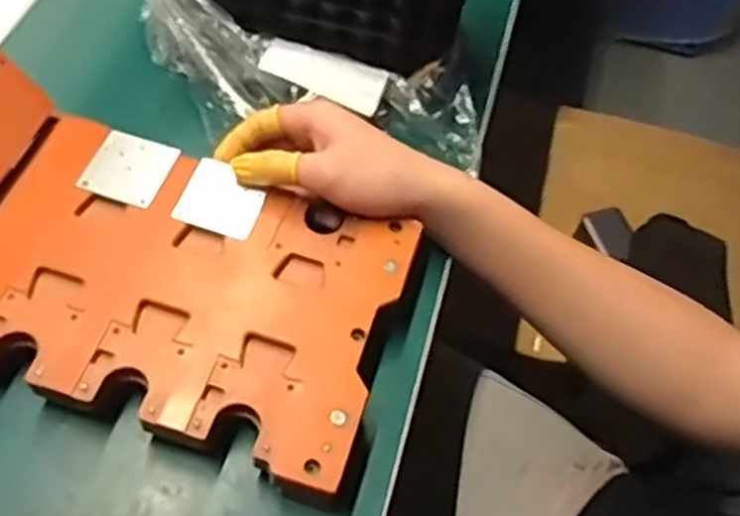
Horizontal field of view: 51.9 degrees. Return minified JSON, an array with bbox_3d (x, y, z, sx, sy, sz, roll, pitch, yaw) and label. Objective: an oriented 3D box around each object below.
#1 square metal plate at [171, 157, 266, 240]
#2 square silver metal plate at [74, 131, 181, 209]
[{"bbox_3d":[-0.087,-0.035,0.447,0.047,0.006,0.043,17,56,7],"label":"square metal plate"},{"bbox_3d":[-0.145,-0.054,0.457,0.046,0.004,0.047,16,57,4],"label":"square silver metal plate"}]

